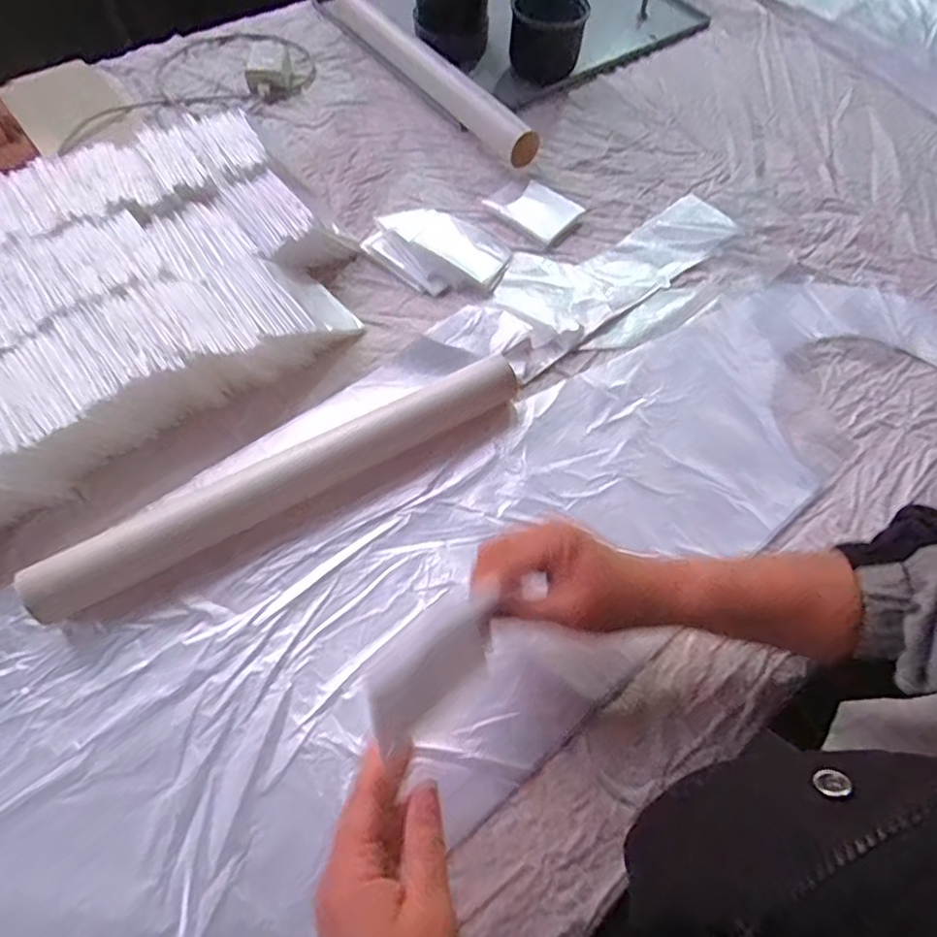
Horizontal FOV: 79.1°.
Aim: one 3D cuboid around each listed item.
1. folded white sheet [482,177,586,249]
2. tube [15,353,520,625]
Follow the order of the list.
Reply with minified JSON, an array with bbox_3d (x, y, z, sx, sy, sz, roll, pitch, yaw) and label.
[{"bbox_3d":[0.073,-0.272,0.591,0.069,0.011,0.096,-40,72,-21],"label":"folded white sheet"},{"bbox_3d":[-0.124,0.001,0.415,0.352,0.035,0.045,-28,68,-17],"label":"tube"}]

